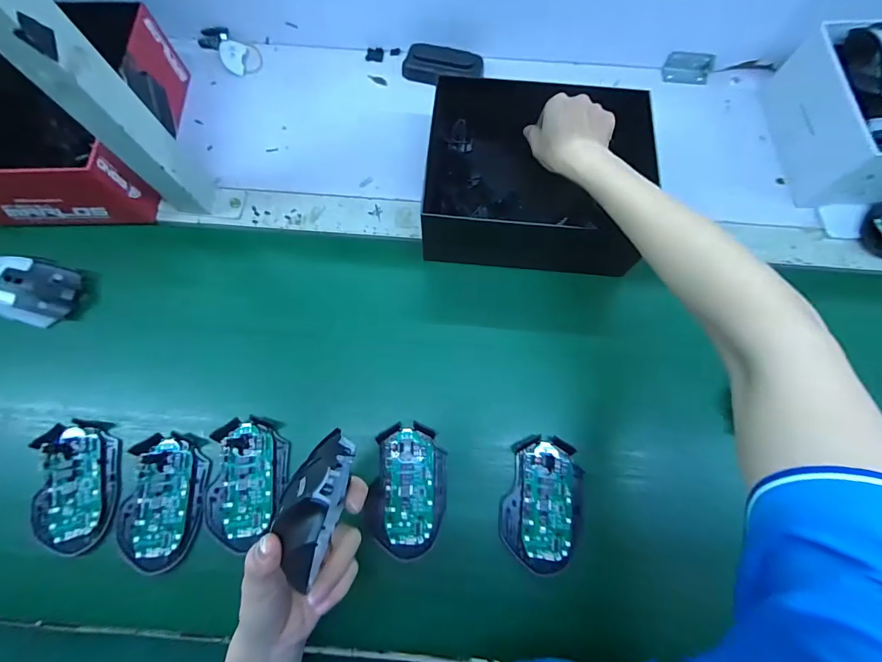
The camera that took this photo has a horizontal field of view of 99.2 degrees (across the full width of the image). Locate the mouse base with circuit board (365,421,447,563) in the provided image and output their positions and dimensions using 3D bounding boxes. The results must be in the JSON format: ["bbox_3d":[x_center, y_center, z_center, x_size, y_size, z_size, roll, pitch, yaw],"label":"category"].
[{"bbox_3d":[-0.031,0.151,0.360,0.069,0.020,0.116,4,72,2],"label":"mouse base with circuit board"}]

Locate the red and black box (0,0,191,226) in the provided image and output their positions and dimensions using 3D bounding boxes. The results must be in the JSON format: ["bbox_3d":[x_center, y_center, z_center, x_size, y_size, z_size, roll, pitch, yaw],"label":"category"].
[{"bbox_3d":[-0.429,-0.241,0.431,0.199,0.096,0.230,-4,72,-1],"label":"red and black box"}]

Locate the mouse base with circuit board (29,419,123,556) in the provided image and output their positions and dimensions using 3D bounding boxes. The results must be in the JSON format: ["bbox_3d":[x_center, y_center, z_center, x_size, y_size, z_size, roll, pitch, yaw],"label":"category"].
[{"bbox_3d":[-0.349,0.147,0.358,0.073,0.020,0.117,-7,72,-2],"label":"mouse base with circuit board"}]

